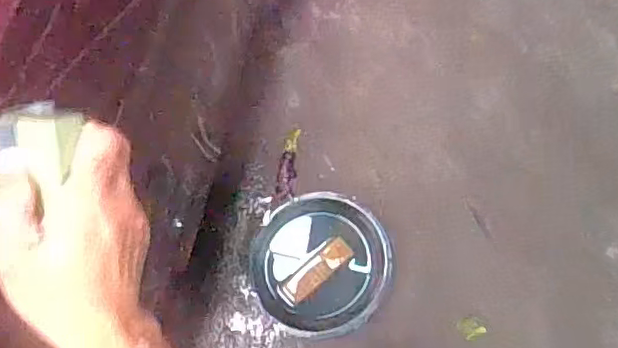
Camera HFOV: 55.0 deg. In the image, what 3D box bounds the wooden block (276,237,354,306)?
[{"bbox_3d":[0.014,0.206,1.256,0.173,0.041,0.054,-39,83,-6],"label":"wooden block"}]

